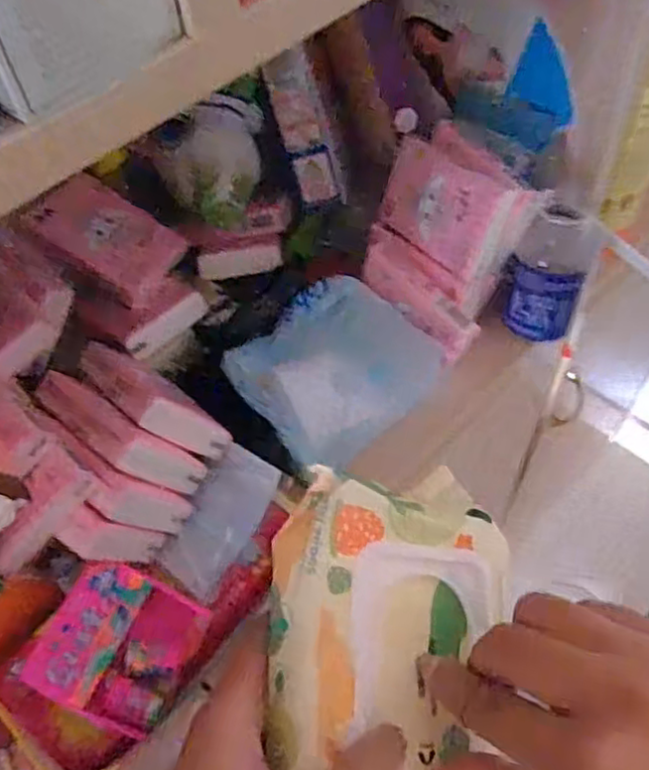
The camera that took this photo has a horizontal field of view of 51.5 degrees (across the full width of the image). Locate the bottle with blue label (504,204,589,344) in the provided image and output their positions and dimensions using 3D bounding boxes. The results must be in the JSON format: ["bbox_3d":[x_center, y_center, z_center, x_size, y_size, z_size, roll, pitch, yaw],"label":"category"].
[{"bbox_3d":[0.173,-0.084,0.520,0.058,0.101,0.045,18,59,16],"label":"bottle with blue label"}]

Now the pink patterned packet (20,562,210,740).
[{"bbox_3d":[-0.119,0.152,0.395,0.081,0.012,0.076,34,64,-15],"label":"pink patterned packet"}]

